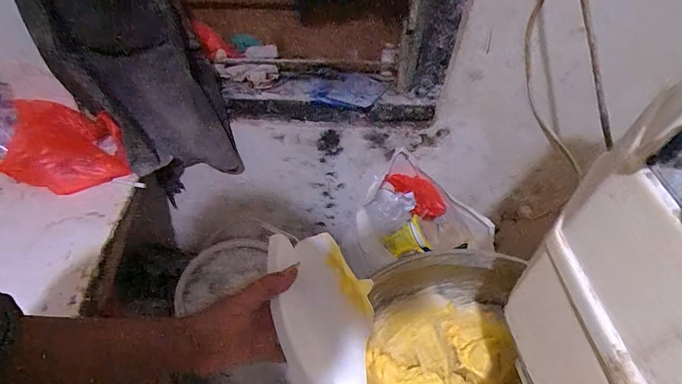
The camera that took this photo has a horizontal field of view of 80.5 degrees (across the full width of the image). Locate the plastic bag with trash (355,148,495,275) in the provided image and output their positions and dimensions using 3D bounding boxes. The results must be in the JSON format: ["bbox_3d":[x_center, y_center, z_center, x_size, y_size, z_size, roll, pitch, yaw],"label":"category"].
[{"bbox_3d":[0.155,0.063,0.874,0.248,0.125,0.267,-27,55,-26],"label":"plastic bag with trash"}]

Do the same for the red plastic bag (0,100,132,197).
[{"bbox_3d":[-0.523,-0.084,0.758,0.222,0.103,0.131,9,47,4],"label":"red plastic bag"}]

